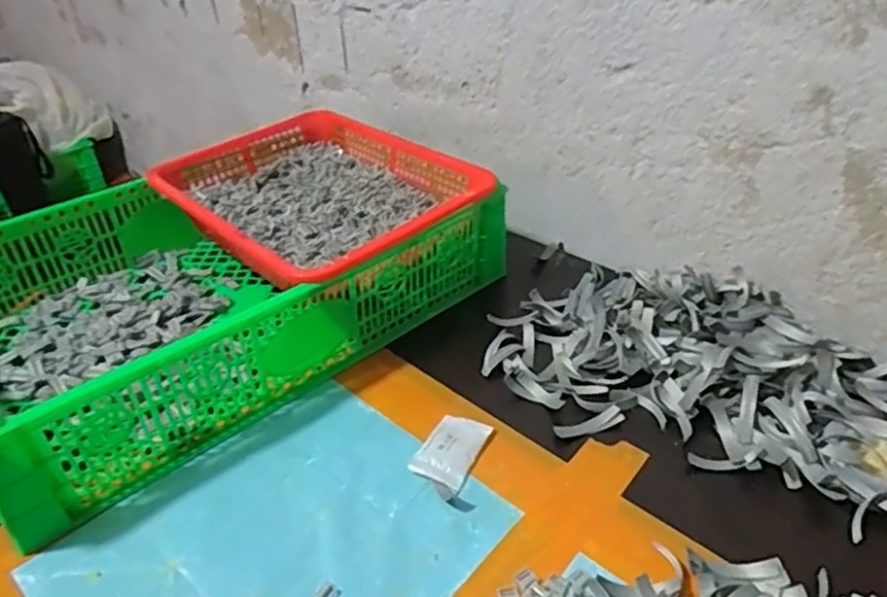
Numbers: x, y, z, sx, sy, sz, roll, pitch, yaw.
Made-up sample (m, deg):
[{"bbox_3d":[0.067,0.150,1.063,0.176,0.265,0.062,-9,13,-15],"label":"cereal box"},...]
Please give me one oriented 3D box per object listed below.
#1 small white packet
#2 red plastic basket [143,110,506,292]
[{"bbox_3d":[0.005,0.113,0.476,0.039,0.011,0.075,15,38,23],"label":"small white packet"},{"bbox_3d":[-0.122,-0.096,0.650,0.238,0.068,0.298,-30,43,-34],"label":"red plastic basket"}]

